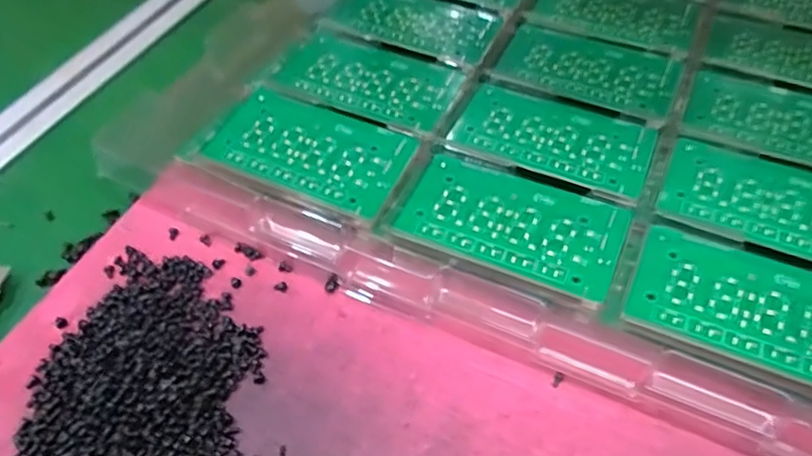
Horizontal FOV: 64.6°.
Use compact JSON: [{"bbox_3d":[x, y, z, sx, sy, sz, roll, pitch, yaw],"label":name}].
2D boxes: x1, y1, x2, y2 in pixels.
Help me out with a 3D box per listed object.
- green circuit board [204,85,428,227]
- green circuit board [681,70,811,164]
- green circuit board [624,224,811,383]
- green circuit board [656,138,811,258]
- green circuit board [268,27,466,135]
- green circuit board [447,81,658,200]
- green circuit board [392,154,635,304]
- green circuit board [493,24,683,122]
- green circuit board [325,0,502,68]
[{"bbox_3d":[-0.052,-0.044,0.352,0.107,0.008,0.058,23,58,17],"label":"green circuit board"},{"bbox_3d":[0.221,-0.063,0.372,0.106,0.004,0.064,18,56,15],"label":"green circuit board"},{"bbox_3d":[0.159,0.034,0.289,0.106,0.004,0.058,20,57,16],"label":"green circuit board"},{"bbox_3d":[0.189,-0.014,0.328,0.107,0.007,0.062,18,56,14],"label":"green circuit board"},{"bbox_3d":[-0.025,-0.093,0.396,0.111,0.005,0.065,22,57,17],"label":"green circuit board"},{"bbox_3d":[0.082,-0.051,0.360,0.105,0.004,0.062,19,51,15],"label":"green circuit board"},{"bbox_3d":[0.054,-0.004,0.321,0.106,0.004,0.059,20,57,16],"label":"green circuit board"},{"bbox_3d":[0.115,-0.101,0.405,0.105,0.005,0.064,20,57,15],"label":"green circuit board"},{"bbox_3d":[0.007,-0.140,0.435,0.105,0.006,0.062,22,57,17],"label":"green circuit board"}]

